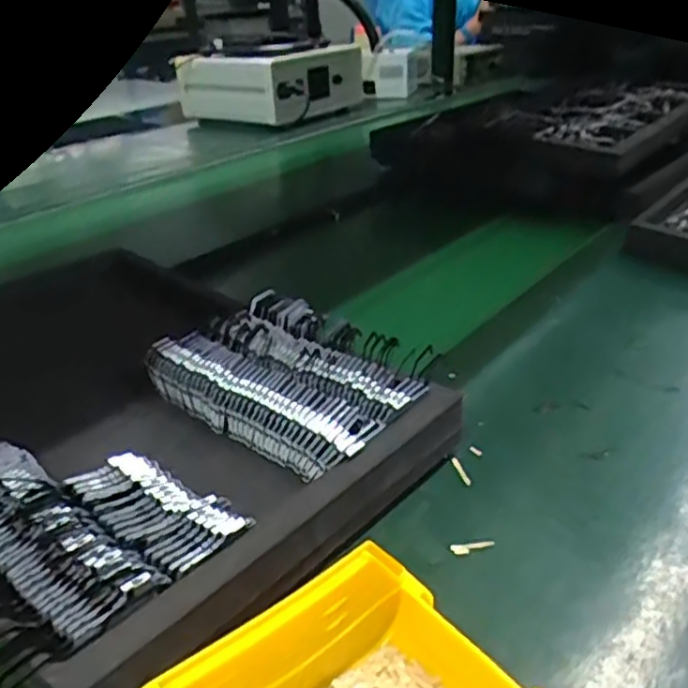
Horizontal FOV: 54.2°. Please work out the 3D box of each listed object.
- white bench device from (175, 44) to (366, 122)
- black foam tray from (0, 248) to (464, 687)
[{"bbox_3d":[-0.137,-0.546,1.390,0.258,0.122,0.269,23,37,33],"label":"white bench device"},{"bbox_3d":[-0.175,0.035,0.486,0.441,0.053,0.319,24,37,33],"label":"black foam tray"}]

